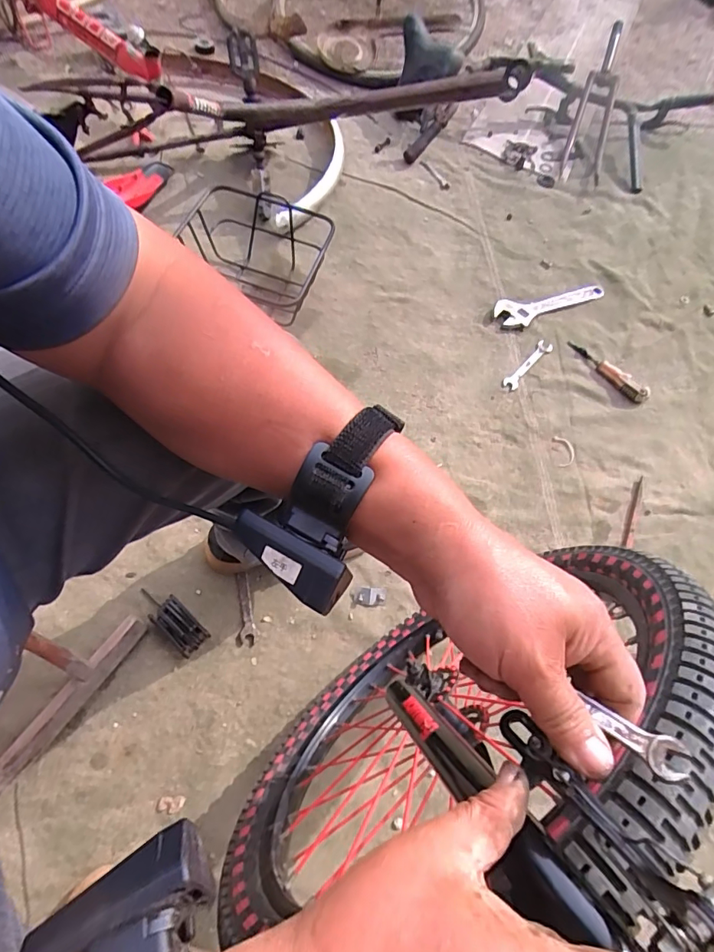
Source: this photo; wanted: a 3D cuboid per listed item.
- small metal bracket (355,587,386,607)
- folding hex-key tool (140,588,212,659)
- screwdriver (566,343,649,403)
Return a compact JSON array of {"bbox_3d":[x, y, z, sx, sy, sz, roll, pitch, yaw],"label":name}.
[{"bbox_3d":[0.021,0.189,0.762,0.047,0.010,0.028,4,65,-4],"label":"small metal bracket"},{"bbox_3d":[-0.273,0.209,0.711,0.119,0.025,0.045,41,68,12],"label":"folding hex-key tool"},{"bbox_3d":[0.495,-0.213,0.949,0.024,0.028,0.182,-36,74,-19],"label":"screwdriver"}]

